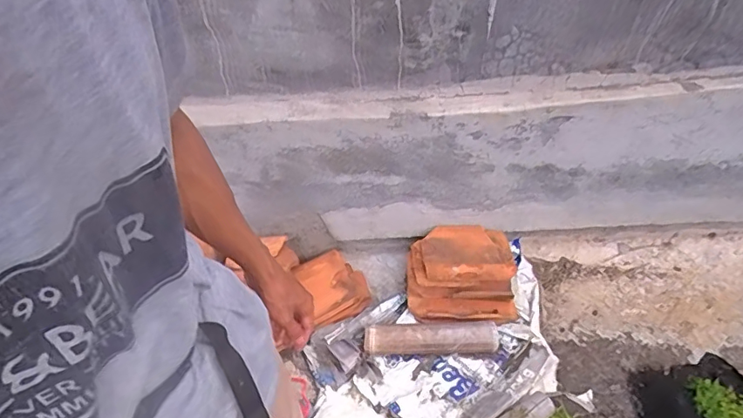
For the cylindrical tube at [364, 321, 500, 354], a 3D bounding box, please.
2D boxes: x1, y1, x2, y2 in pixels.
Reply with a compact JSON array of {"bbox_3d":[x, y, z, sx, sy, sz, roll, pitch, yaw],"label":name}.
[{"bbox_3d":[0.170,0.370,1.419,0.375,0.096,0.081,-3,47,1],"label":"cylindrical tube"}]

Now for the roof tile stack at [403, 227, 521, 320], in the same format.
[{"bbox_3d":[0.260,0.175,1.489,0.305,0.187,0.260,-2,47,0],"label":"roof tile stack"}]

